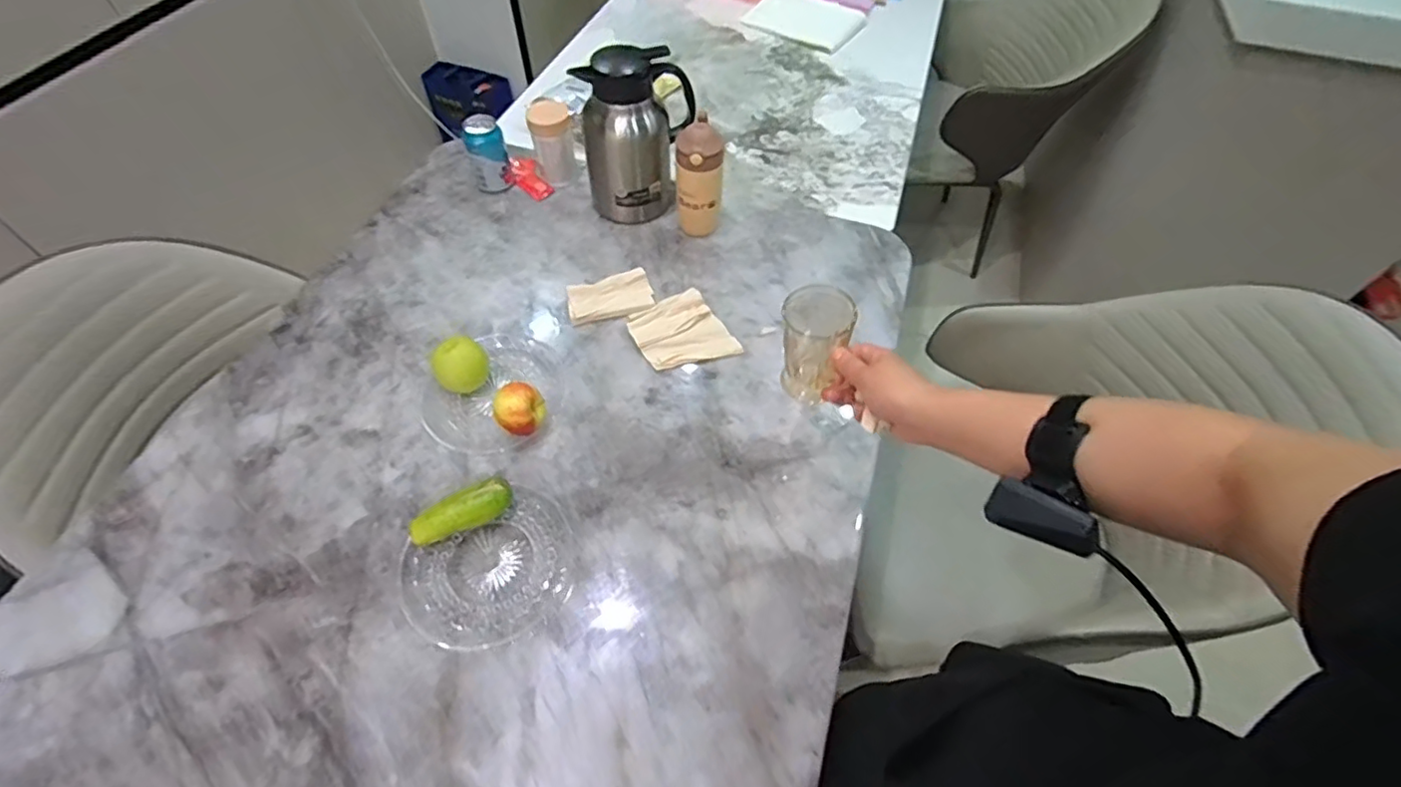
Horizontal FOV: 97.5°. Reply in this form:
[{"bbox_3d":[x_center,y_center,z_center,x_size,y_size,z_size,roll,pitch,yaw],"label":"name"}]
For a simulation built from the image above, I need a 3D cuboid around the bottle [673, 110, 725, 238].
[{"bbox_3d":[-0.003,-0.337,0.989,0.074,0.186,0.067,-3,55,-3],"label":"bottle"}]

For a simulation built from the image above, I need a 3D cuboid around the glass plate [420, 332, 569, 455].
[{"bbox_3d":[-0.277,-0.008,0.836,0.174,0.029,0.195,22,58,14],"label":"glass plate"}]

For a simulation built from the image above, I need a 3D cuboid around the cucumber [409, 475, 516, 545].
[{"bbox_3d":[-0.280,0.141,0.725,0.119,0.052,0.050,-23,58,-16],"label":"cucumber"}]

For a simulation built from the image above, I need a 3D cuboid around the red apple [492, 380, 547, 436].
[{"bbox_3d":[-0.232,0.026,0.796,0.063,0.072,0.067,-18,57,-13],"label":"red apple"}]

